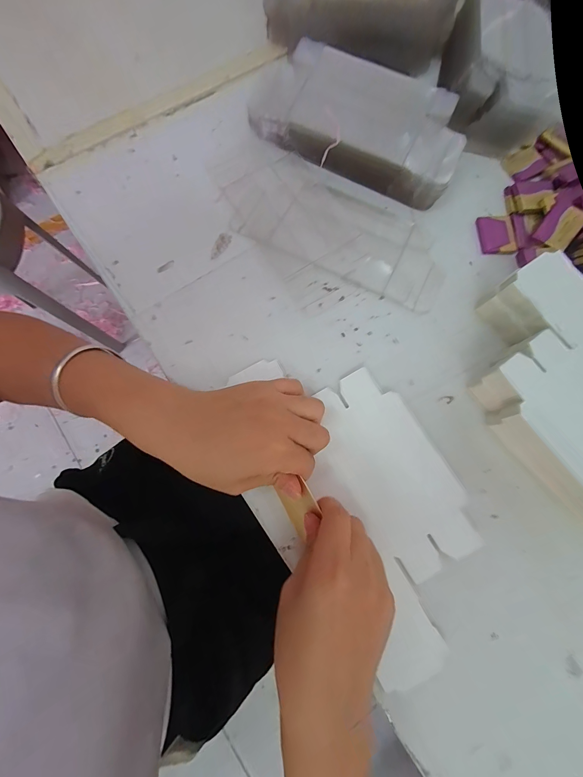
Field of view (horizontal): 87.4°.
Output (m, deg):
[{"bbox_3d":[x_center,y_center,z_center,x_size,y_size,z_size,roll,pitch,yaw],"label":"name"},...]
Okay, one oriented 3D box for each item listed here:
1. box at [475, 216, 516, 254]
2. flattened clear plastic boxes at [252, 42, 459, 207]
[{"bbox_3d":[0.197,-0.147,0.294,0.031,0.005,0.039,-2,77,-1],"label":"box"},{"bbox_3d":[0.067,-0.253,0.293,0.193,0.043,0.100,25,78,5],"label":"flattened clear plastic boxes"}]

